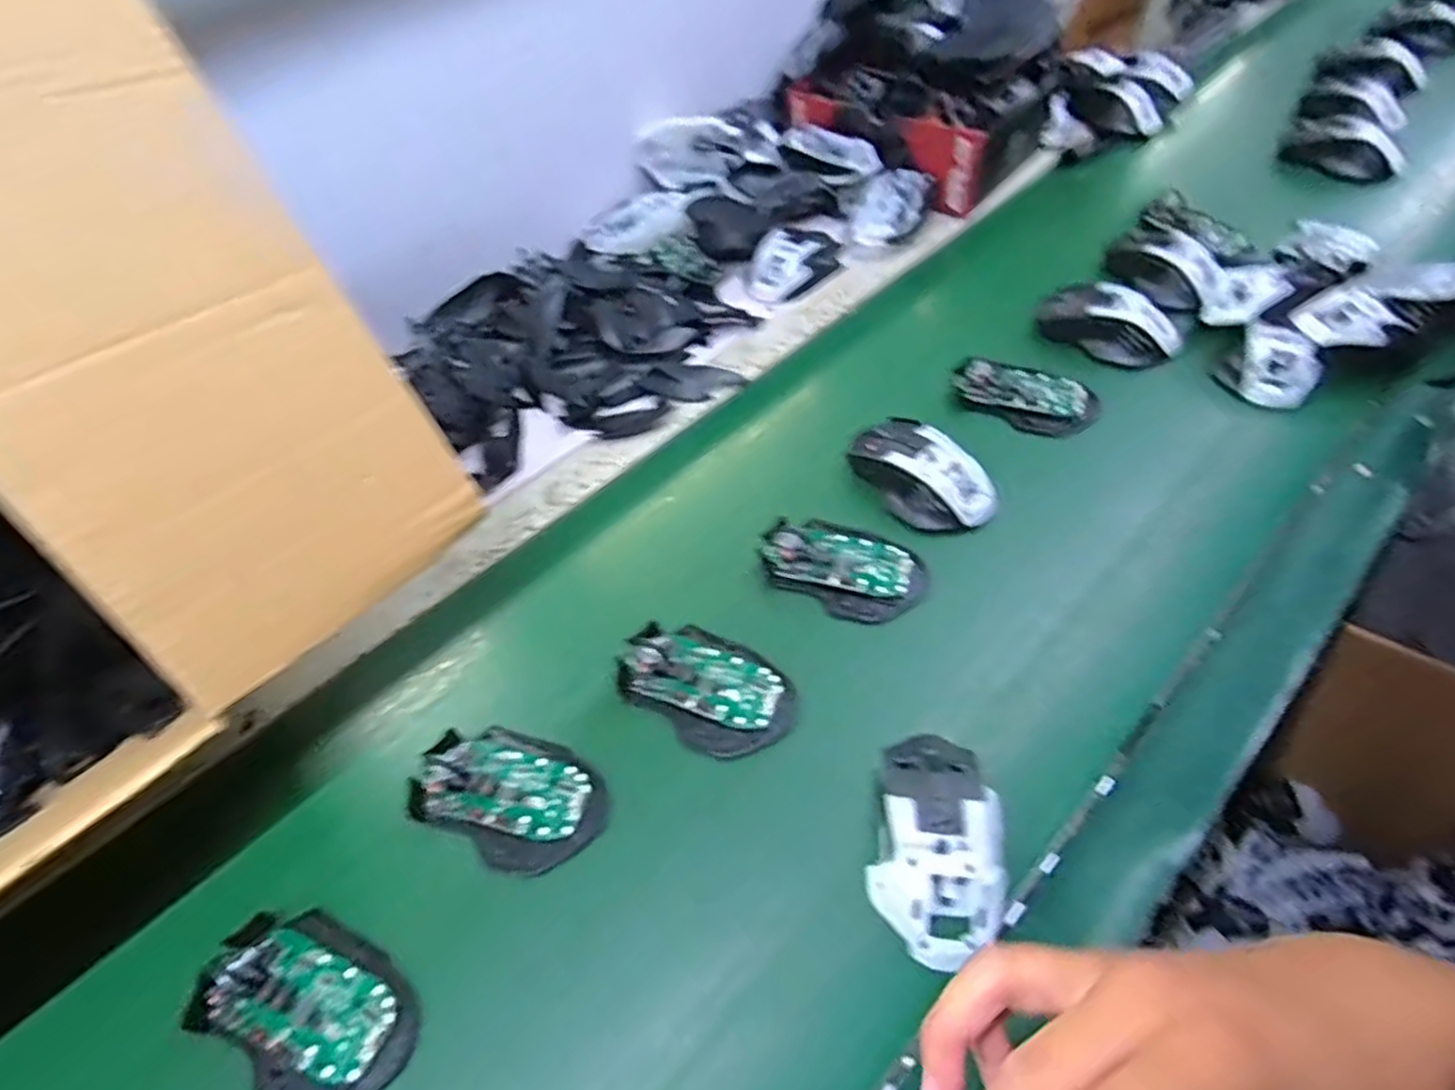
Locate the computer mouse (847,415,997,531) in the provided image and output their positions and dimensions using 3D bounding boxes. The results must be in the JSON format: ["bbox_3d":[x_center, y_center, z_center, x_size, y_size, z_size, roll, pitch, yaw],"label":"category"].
[{"bbox_3d":[0.145,-0.054,0.561,0.063,0.032,0.110,-36,57,-21],"label":"computer mouse"}]

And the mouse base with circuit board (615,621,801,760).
[{"bbox_3d":[-0.014,0.086,0.477,0.111,0.021,0.071,29,60,24],"label":"mouse base with circuit board"}]

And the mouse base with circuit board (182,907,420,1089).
[{"bbox_3d":[-0.214,0.229,0.375,0.117,0.020,0.071,27,59,24],"label":"mouse base with circuit board"}]

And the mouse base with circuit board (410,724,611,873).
[{"bbox_3d":[-0.129,0.143,0.438,0.112,0.020,0.071,21,57,20],"label":"mouse base with circuit board"}]

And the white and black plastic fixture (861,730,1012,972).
[{"bbox_3d":[0.112,0.157,0.402,0.068,0.034,0.115,-1,52,4],"label":"white and black plastic fixture"}]

